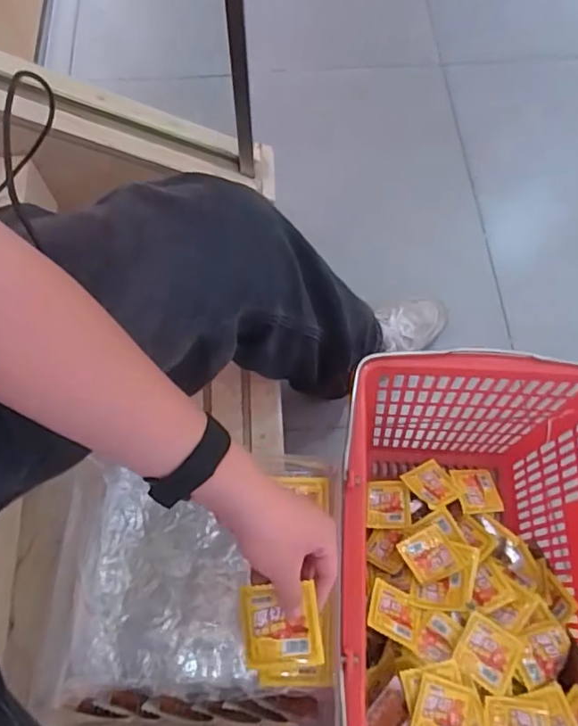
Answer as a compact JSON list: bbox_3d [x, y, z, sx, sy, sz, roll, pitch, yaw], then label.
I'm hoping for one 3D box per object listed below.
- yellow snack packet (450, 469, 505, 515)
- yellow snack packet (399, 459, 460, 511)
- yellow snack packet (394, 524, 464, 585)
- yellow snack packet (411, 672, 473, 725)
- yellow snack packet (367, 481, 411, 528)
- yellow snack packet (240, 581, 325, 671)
[{"bbox_3d":[0.277,0.191,0.832,0.072,0.013,0.072,2,55,-22],"label":"yellow snack packet"},{"bbox_3d":[0.210,0.178,0.819,0.066,0.010,0.071,-20,54,-25],"label":"yellow snack packet"},{"bbox_3d":[0.188,0.256,0.743,0.065,0.012,0.066,-22,51,-12],"label":"yellow snack packet"},{"bbox_3d":[0.170,0.391,0.619,0.062,0.014,0.070,19,68,7],"label":"yellow snack packet"},{"bbox_3d":[0.145,0.207,0.815,0.062,0.007,0.068,-3,65,15],"label":"yellow snack packet"},{"bbox_3d":[-0.007,0.225,0.476,0.064,0.007,0.071,-8,89,2],"label":"yellow snack packet"}]

